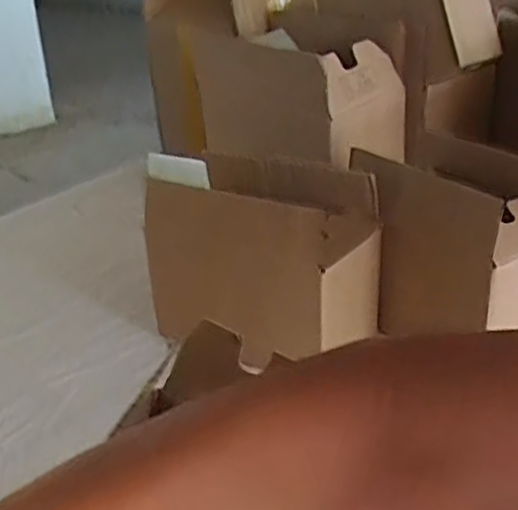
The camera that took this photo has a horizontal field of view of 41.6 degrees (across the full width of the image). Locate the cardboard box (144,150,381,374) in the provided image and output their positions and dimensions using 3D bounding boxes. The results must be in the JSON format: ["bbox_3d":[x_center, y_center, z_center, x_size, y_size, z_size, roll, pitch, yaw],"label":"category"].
[{"bbox_3d":[0.002,0.004,0.606,0.174,0.151,0.107,16,33,32],"label":"cardboard box"}]

